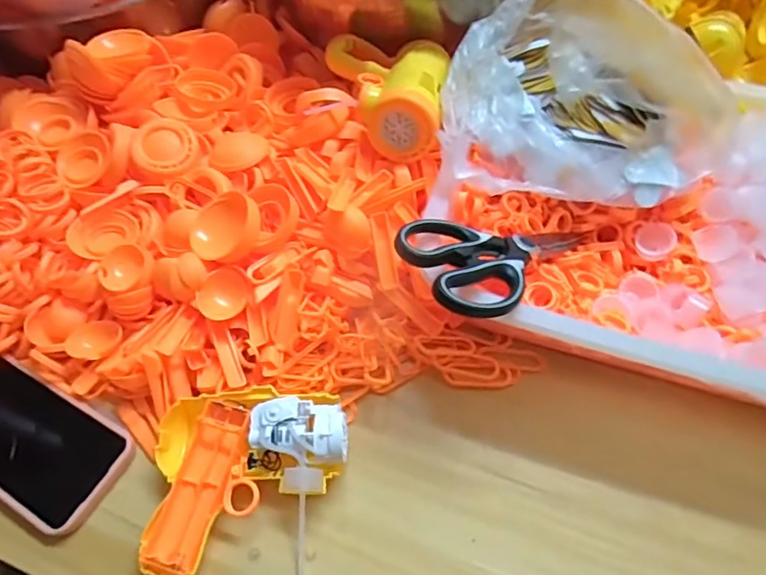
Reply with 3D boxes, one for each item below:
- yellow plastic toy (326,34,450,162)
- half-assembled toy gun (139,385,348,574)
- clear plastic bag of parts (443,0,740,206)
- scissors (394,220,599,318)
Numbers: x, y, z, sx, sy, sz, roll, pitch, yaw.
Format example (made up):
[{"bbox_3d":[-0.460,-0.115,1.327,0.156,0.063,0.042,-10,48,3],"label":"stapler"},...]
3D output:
[{"bbox_3d":[-0.002,-0.178,0.461,0.112,0.054,0.135,6,58,7],"label":"yellow plastic toy"},{"bbox_3d":[-0.092,0.131,0.365,0.134,0.041,0.117,-5,57,1],"label":"half-assembled toy gun"},{"bbox_3d":[0.155,-0.161,0.410,0.210,0.104,0.159,1,58,4],"label":"clear plastic bag of parts"},{"bbox_3d":[0.098,-0.024,0.390,0.199,0.018,0.078,-13,51,-42],"label":"scissors"}]

